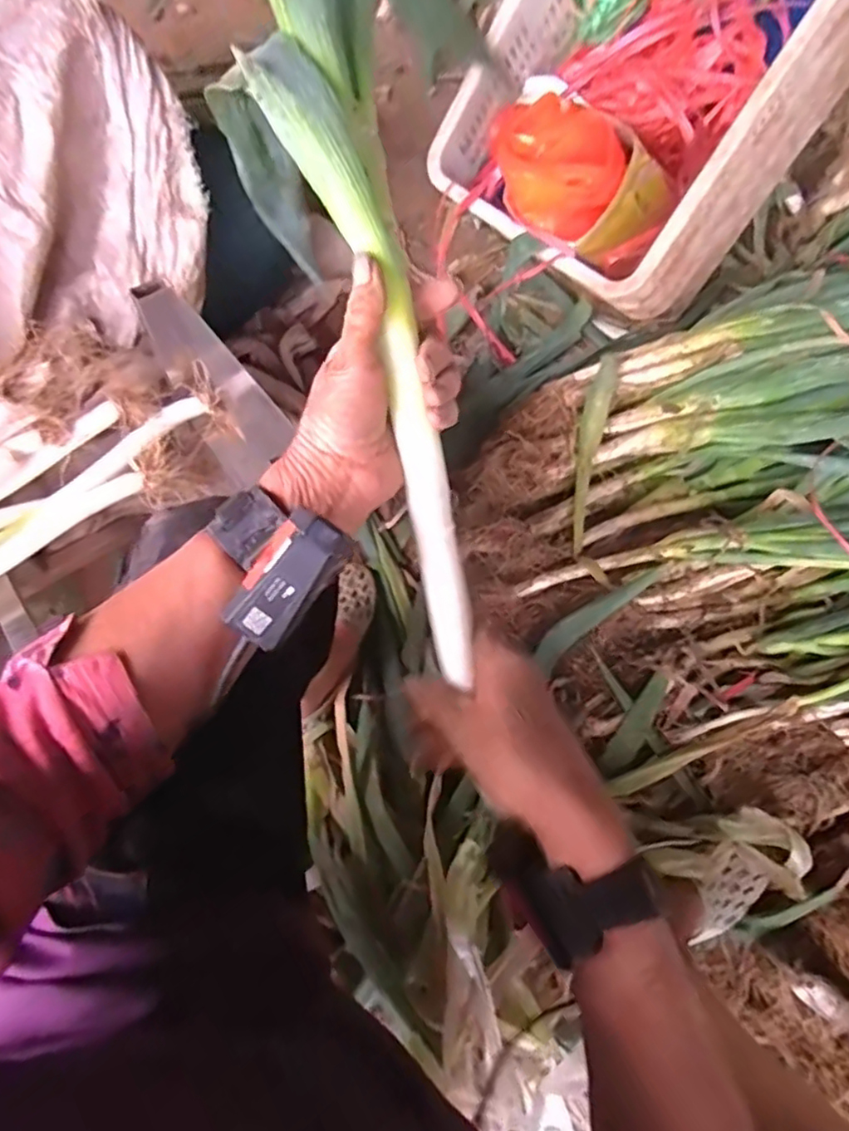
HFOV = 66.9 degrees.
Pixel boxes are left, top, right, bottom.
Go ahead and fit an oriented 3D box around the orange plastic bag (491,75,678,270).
[{"bbox_3d":[0.188,-0.473,0.788,0.224,0.132,0.100,24,70,9],"label":"orange plastic bag"}]

